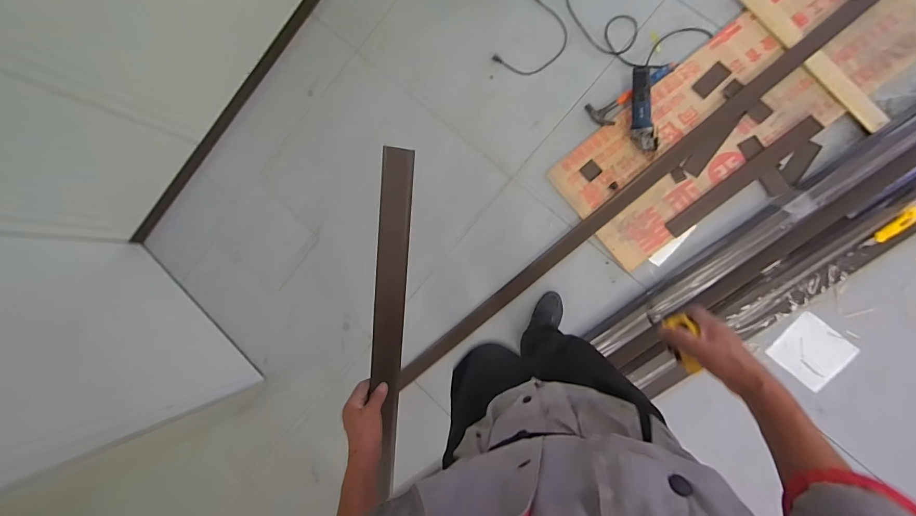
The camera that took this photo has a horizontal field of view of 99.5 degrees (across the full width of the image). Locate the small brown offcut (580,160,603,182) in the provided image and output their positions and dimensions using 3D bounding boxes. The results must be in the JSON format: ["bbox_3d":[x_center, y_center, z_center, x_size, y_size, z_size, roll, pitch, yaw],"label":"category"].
[{"bbox_3d":[0.453,-0.296,1.320,0.053,0.005,0.056,-45,81,8],"label":"small brown offcut"}]

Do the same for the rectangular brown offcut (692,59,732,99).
[{"bbox_3d":[0.822,-0.576,1.258,0.107,0.006,0.057,-45,81,12],"label":"rectangular brown offcut"}]

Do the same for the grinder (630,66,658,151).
[{"bbox_3d":[0.600,-0.487,1.255,0.076,0.091,0.286,-1,88,12],"label":"grinder"}]

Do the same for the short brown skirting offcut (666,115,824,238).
[{"bbox_3d":[0.902,-0.255,1.226,0.531,0.009,0.062,-40,81,8],"label":"short brown skirting offcut"}]

